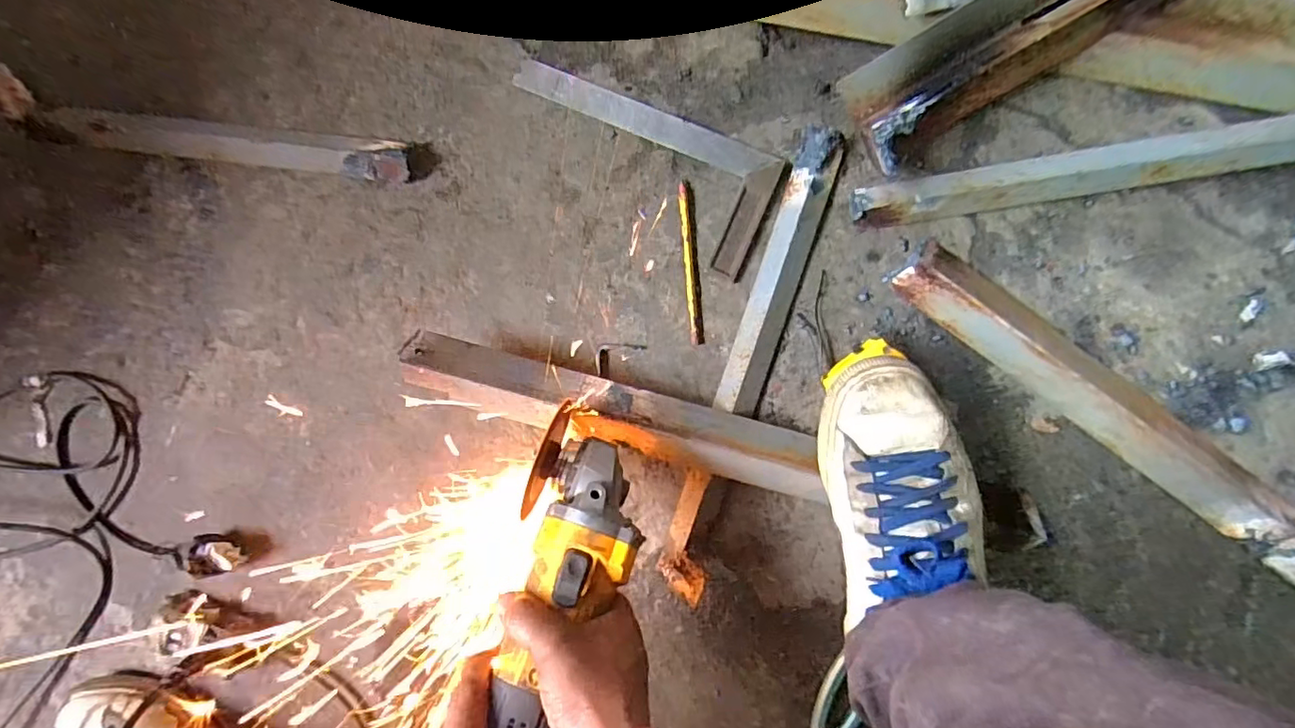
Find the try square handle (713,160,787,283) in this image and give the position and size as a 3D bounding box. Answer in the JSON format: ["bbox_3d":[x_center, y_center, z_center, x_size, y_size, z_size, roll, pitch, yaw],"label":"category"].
[{"bbox_3d":[0.086,-0.126,0.499,0.026,0.006,0.103,24,95,4],"label":"try square handle"}]

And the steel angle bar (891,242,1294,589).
[{"bbox_3d":[0.435,0.079,0.469,0.528,0.032,0.055,37,96,2],"label":"steel angle bar"}]

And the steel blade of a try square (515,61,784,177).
[{"bbox_3d":[-0.004,-0.212,0.506,0.234,0.010,0.024,23,95,4],"label":"steel blade of a try square"}]

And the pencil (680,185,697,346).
[{"bbox_3d":[0.035,-0.086,0.506,0.007,0.008,0.135,-4,93,5],"label":"pencil"}]

